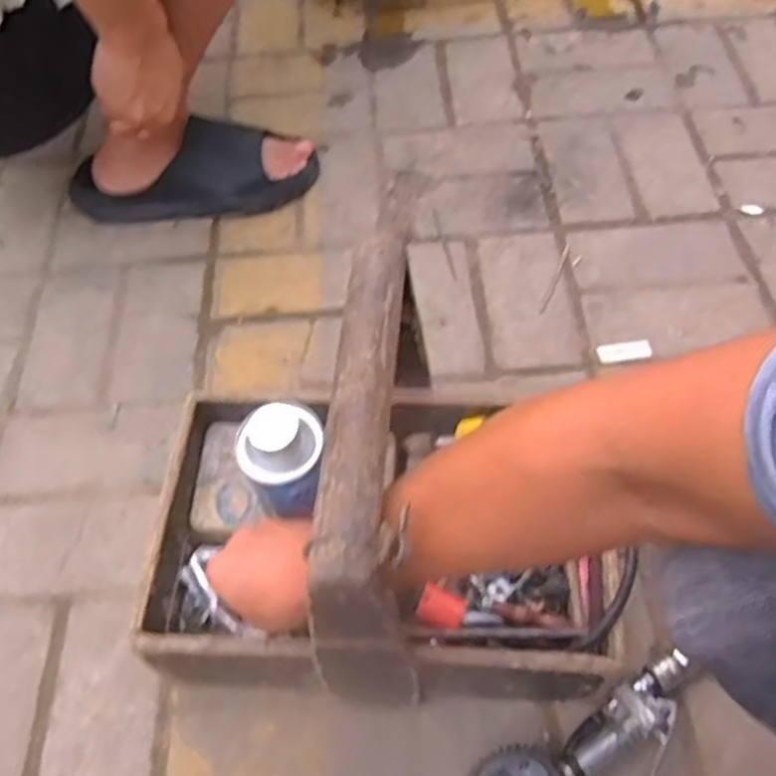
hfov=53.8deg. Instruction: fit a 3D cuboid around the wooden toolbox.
[{"bbox_3d":[-0.012,0.066,0.534,0.339,0.243,0.233,0,58,4],"label":"wooden toolbox"}]

